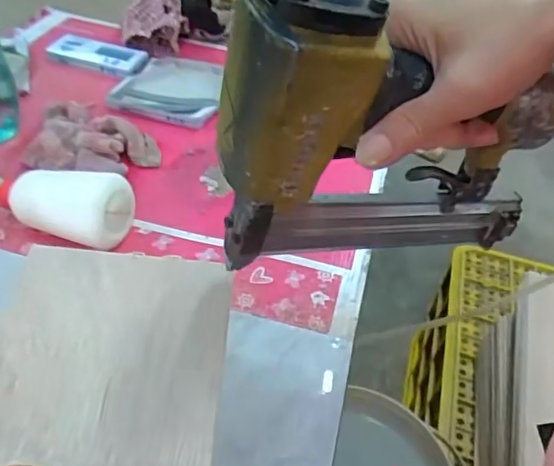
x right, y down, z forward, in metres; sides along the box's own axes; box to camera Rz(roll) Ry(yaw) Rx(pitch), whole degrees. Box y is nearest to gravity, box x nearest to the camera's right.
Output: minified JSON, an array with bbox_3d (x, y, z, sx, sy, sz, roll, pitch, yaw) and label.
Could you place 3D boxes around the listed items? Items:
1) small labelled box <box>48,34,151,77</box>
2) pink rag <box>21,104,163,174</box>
[{"bbox_3d":[-0.238,-0.238,0.758,0.134,0.019,0.049,17,42,11],"label":"small labelled box"},{"bbox_3d":[-0.197,-0.103,0.603,0.140,0.030,0.105,9,41,2],"label":"pink rag"}]

